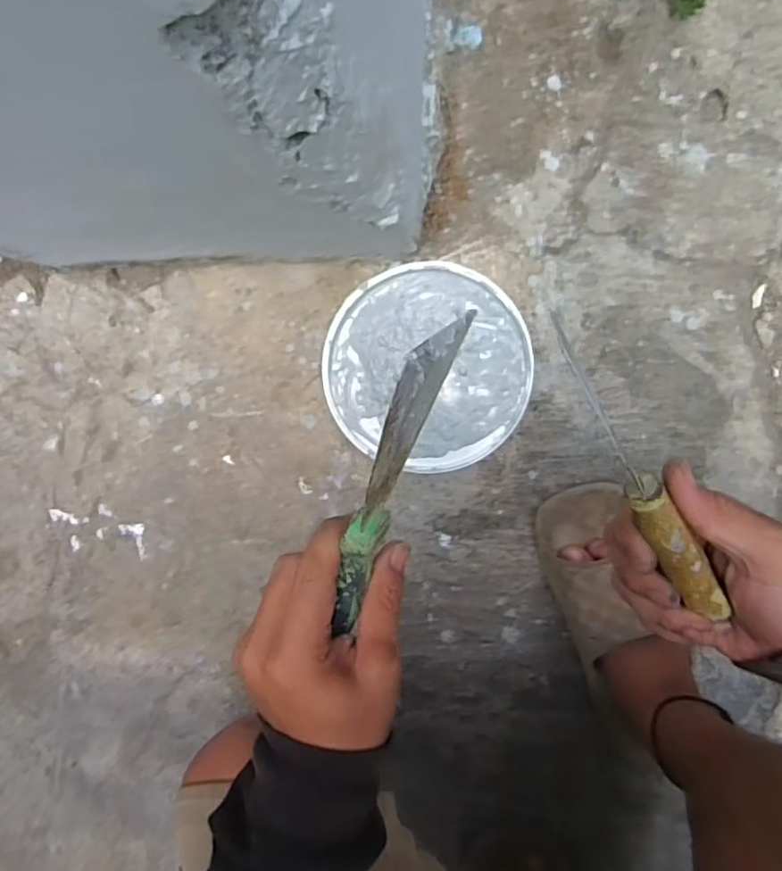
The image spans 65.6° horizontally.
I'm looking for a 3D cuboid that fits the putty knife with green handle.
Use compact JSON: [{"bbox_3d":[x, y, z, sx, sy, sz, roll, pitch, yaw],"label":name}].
[{"bbox_3d":[0.000,0.021,0.269,0.016,0.067,0.155,22,118,6],"label":"putty knife with green handle"}]

